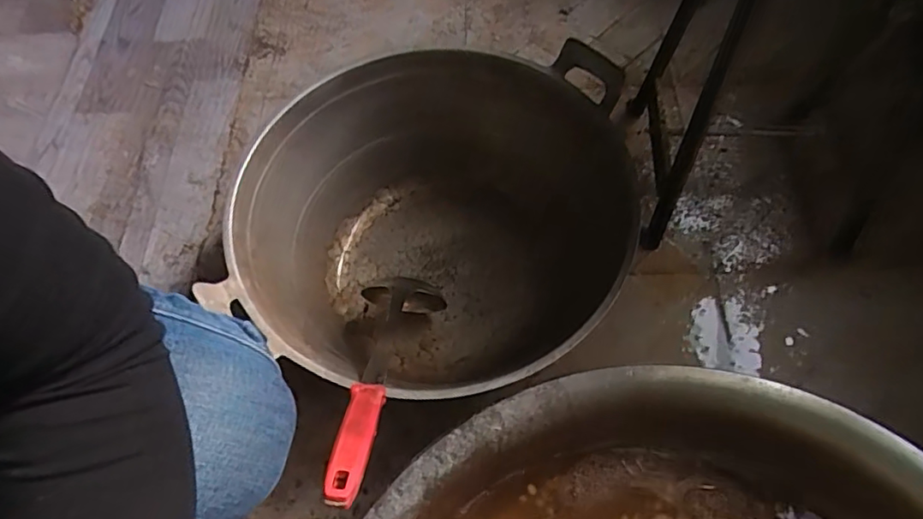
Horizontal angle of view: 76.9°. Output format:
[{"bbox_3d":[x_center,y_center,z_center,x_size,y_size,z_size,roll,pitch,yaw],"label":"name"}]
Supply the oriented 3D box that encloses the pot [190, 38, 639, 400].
[{"bbox_3d":[-0.025,-0.029,0.623,0.392,0.203,0.378,-1,62,3],"label":"pot"}]

